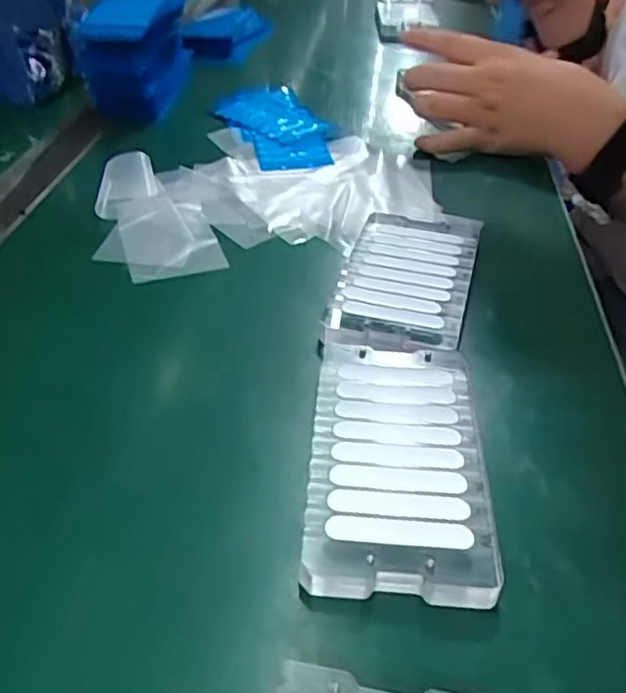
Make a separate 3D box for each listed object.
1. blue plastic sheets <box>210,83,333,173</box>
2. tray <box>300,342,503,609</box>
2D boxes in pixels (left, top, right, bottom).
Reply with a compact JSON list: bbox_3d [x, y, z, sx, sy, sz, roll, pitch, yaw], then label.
[{"bbox_3d":[-0.032,-0.187,0.557,0.074,0.010,0.170,-12,40,-15],"label":"blue plastic sheets"},{"bbox_3d":[0.034,0.043,0.272,0.067,0.013,0.120,3,39,3],"label":"tray"}]

